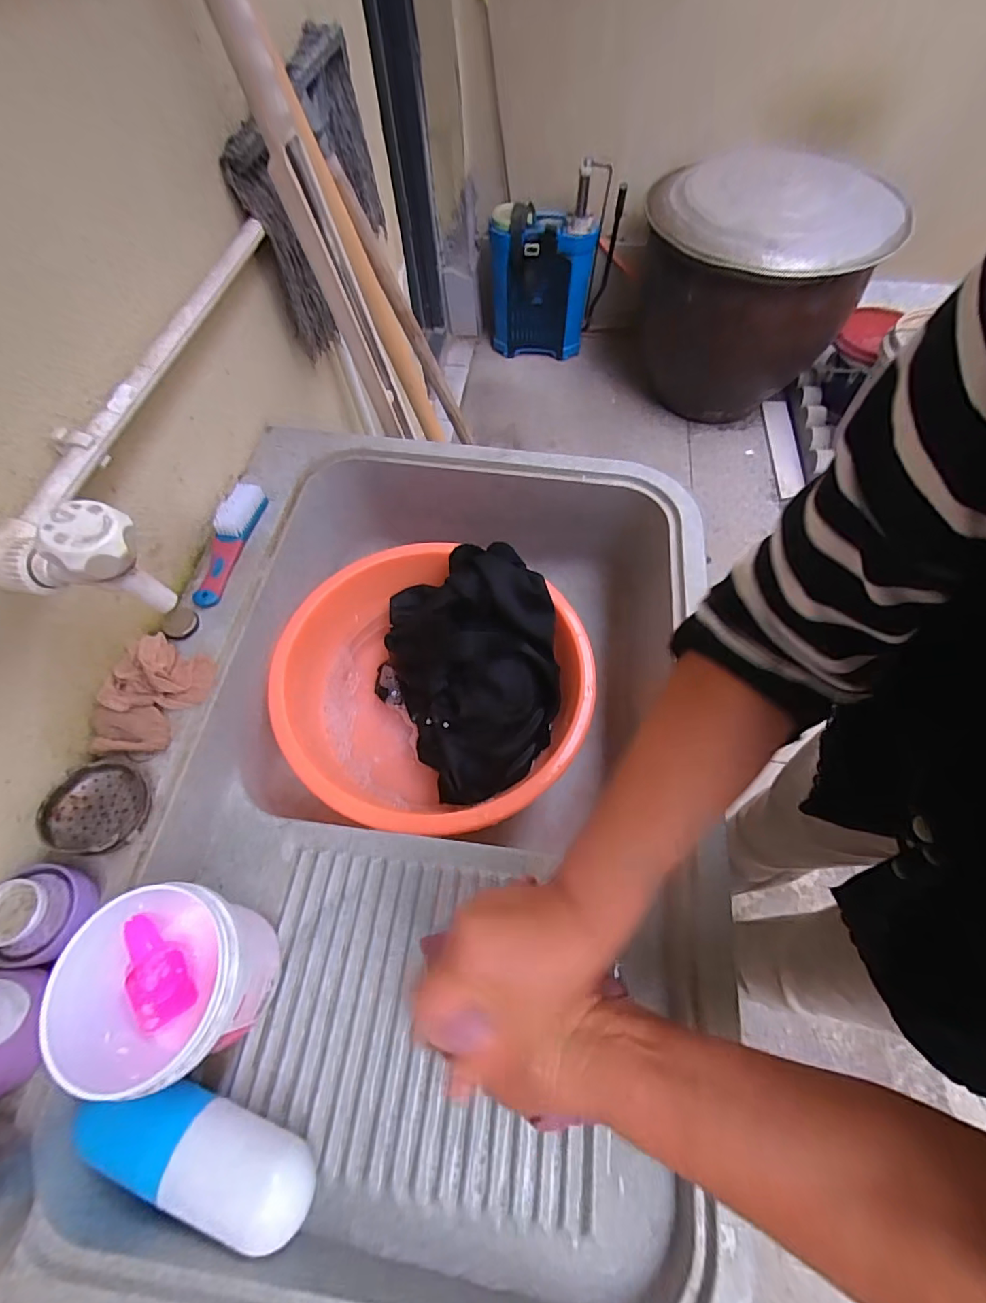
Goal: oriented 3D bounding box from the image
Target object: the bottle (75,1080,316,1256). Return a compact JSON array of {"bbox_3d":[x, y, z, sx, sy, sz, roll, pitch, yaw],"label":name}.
[{"bbox_3d":[-0.212,0.357,0.368,0.178,0.062,0.059,15,64,10],"label":"bottle"}]

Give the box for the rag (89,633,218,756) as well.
[{"bbox_3d":[-0.316,0.041,0.476,0.070,0.044,0.118,8,63,7],"label":"rag"}]

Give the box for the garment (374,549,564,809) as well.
[{"bbox_3d":[-0.030,0.005,0.617,0.225,0.116,0.272,-23,64,-10],"label":"garment"}]

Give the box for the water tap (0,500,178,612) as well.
[{"bbox_3d":[-0.271,-0.059,0.344,0.119,0.088,0.054,2,61,22],"label":"water tap"}]

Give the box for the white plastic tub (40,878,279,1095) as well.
[{"bbox_3d":[-0.240,0.254,0.398,0.118,0.111,0.114,-1,62,2],"label":"white plastic tub"}]

